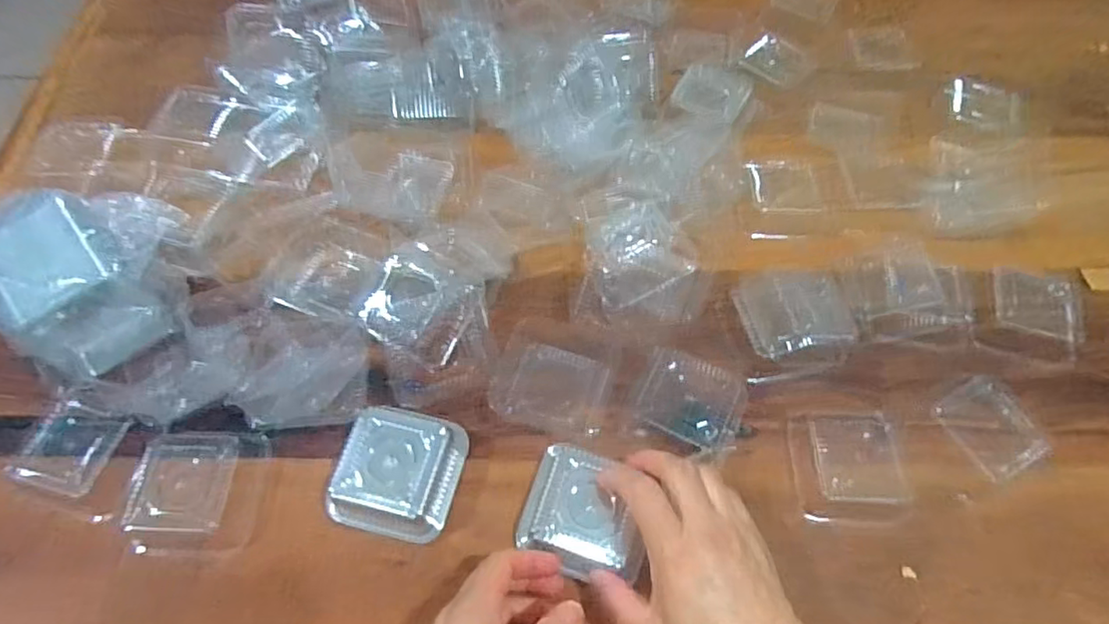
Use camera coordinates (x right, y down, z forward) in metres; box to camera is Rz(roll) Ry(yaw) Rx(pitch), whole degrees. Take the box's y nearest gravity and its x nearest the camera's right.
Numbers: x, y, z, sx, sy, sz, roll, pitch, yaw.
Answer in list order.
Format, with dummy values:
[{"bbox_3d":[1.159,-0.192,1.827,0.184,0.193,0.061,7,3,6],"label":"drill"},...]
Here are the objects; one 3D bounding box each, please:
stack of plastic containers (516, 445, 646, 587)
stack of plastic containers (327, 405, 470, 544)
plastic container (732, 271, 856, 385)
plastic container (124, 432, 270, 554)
[{"bbox_3d":[0.022,0.136,0.411,0.083,0.025,0.073,19,67,8],"label":"stack of plastic containers"},{"bbox_3d":[-0.109,0.110,0.428,0.079,0.031,0.085,15,64,7],"label":"stack of plastic containers"},{"bbox_3d":[0.196,0.003,0.489,0.096,0.028,0.081,-10,66,-5],"label":"plastic container"},{"bbox_3d":[-0.255,0.124,0.427,0.090,0.034,0.080,1,62,0],"label":"plastic container"}]

